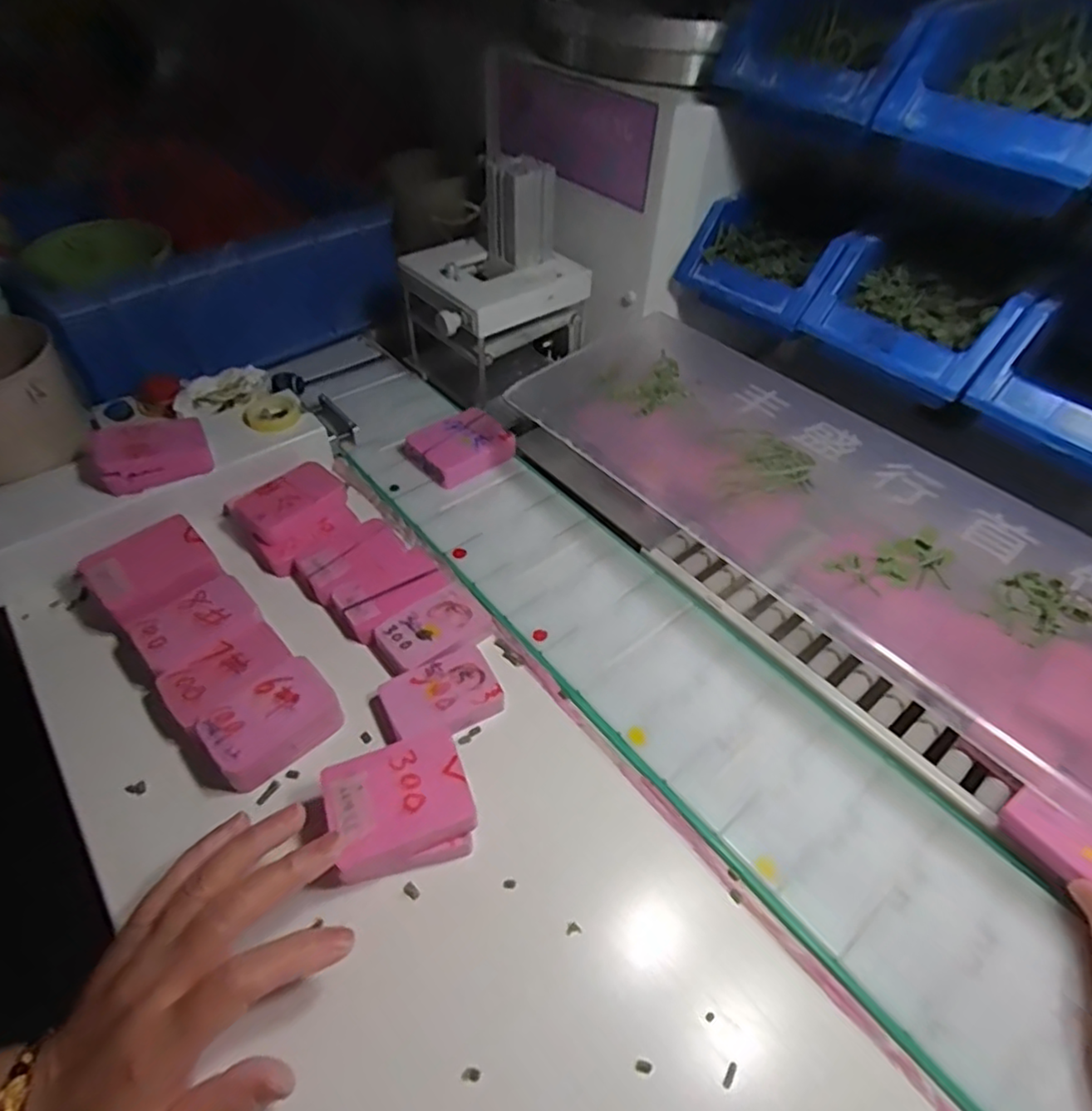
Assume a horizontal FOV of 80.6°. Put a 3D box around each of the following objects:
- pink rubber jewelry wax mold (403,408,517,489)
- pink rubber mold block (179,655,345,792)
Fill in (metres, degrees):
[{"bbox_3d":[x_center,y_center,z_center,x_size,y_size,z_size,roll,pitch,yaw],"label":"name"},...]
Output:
[{"bbox_3d":[-0.071,-0.094,0.554,0.080,0.024,0.065,-29,55,-26],"label":"pink rubber jewelry wax mold"},{"bbox_3d":[-0.165,0.102,0.377,0.082,0.030,0.047,-33,57,-29],"label":"pink rubber mold block"}]

